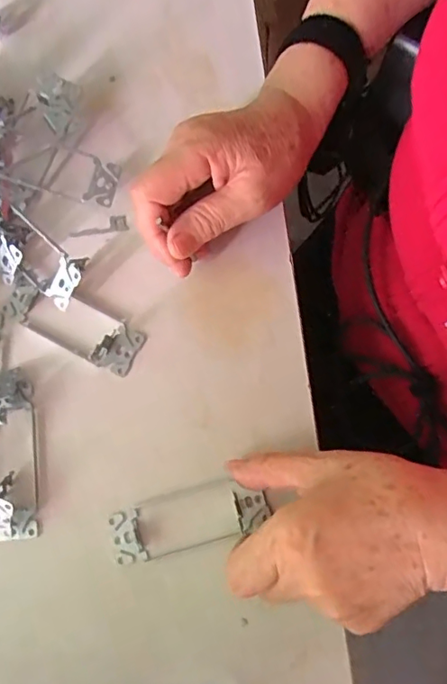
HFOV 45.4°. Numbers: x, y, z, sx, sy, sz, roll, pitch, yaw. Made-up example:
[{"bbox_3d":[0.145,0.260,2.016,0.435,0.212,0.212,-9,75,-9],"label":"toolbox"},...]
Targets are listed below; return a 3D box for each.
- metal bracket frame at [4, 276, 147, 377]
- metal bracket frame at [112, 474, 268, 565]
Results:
[{"bbox_3d":[-0.108,-0.016,0.377,0.102,0.016,0.037,27,82,10],"label":"metal bracket frame"},{"bbox_3d":[-0.023,0.116,0.350,0.103,0.006,0.038,-15,77,2],"label":"metal bracket frame"}]

